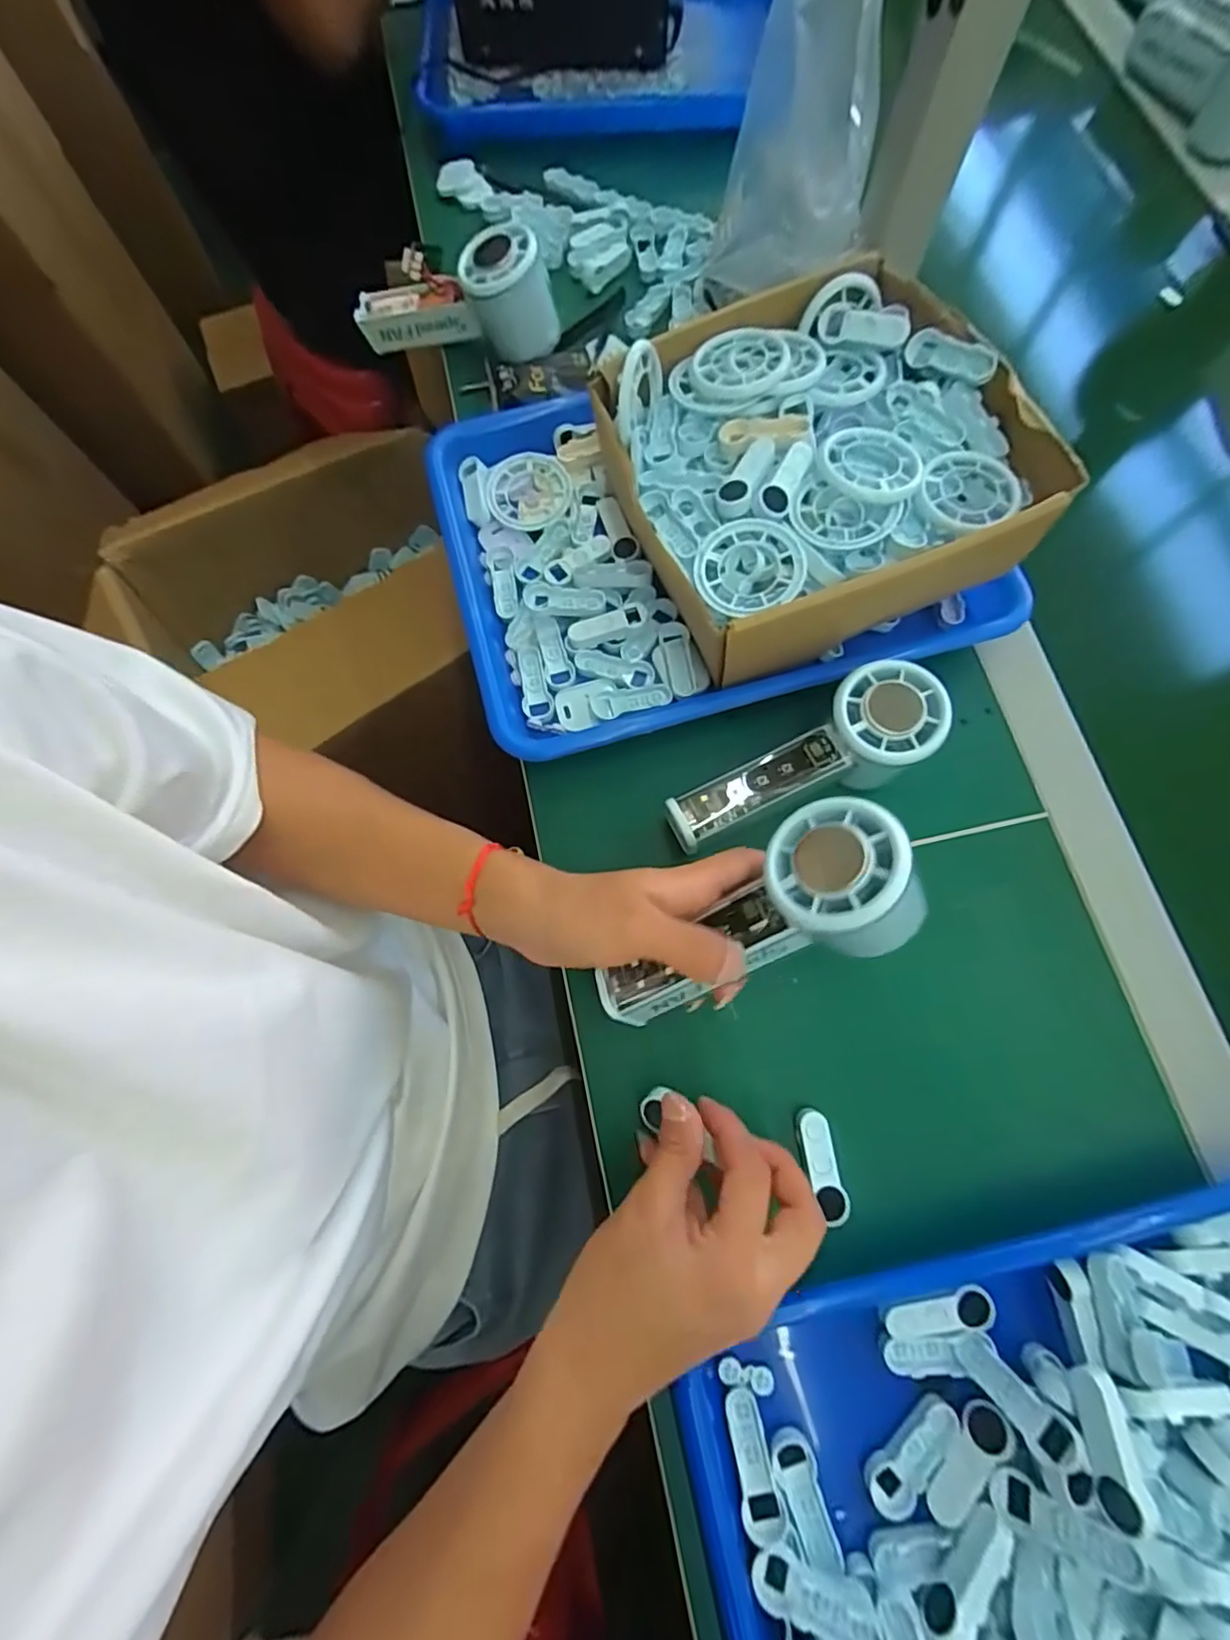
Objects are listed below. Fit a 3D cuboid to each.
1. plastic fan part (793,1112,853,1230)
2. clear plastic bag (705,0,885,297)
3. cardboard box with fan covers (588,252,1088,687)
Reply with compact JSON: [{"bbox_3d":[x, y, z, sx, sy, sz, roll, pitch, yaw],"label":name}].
[{"bbox_3d":[0.103,0.173,0.303,0.017,0.010,0.050,-12,74,-3],"label":"plastic fan part"},{"bbox_3d":[0.107,-0.411,0.365,0.072,0.139,0.143,-2,74,0],"label":"clear plastic bag"},{"bbox_3d":[0.117,-0.203,0.361,0.215,0.085,0.199,-17,75,-4],"label":"cardboard box with fan covers"}]

